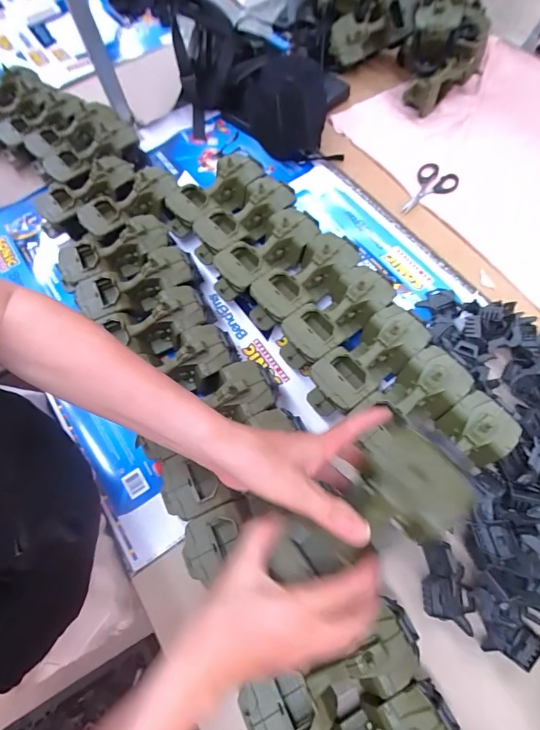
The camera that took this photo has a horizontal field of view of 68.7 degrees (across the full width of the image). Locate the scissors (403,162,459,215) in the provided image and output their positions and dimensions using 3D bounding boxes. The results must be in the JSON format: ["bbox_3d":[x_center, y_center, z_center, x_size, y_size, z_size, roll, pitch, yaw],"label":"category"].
[{"bbox_3d":[0.289,-0.313,0.716,0.072,0.021,0.114,29,71,13],"label":"scissors"}]

